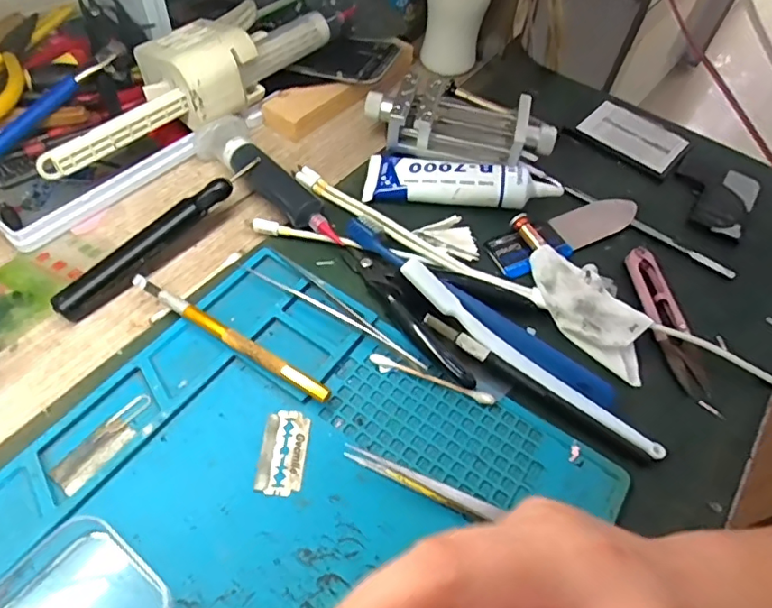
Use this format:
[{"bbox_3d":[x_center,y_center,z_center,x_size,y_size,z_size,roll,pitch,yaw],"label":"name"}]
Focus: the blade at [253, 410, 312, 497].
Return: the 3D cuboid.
[{"bbox_3d":[-0.051,0.073,0.269,0.022,0.004,0.042,7,53,0],"label":"blade"}]

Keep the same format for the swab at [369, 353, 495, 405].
[{"bbox_3d":[0.025,0.042,0.298,0.071,0.004,0.008,18,54,8],"label":"swab"}]

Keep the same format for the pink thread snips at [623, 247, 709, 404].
[{"bbox_3d":[0.173,0.008,0.332,0.022,0.009,0.103,3,53,-3],"label":"pink thread snips"}]

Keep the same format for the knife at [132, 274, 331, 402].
[{"bbox_3d":[-0.088,0.019,0.300,0.134,0.012,0.008,29,56,16],"label":"knife"}]

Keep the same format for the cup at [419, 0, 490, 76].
[{"bbox_3d":[0.061,-0.252,0.473,0.052,0.086,0.045,9,53,2],"label":"cup"}]

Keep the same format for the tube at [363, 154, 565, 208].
[{"bbox_3d":[0.053,-0.091,0.382,0.131,0.025,0.042,6,53,0],"label":"tube"}]

